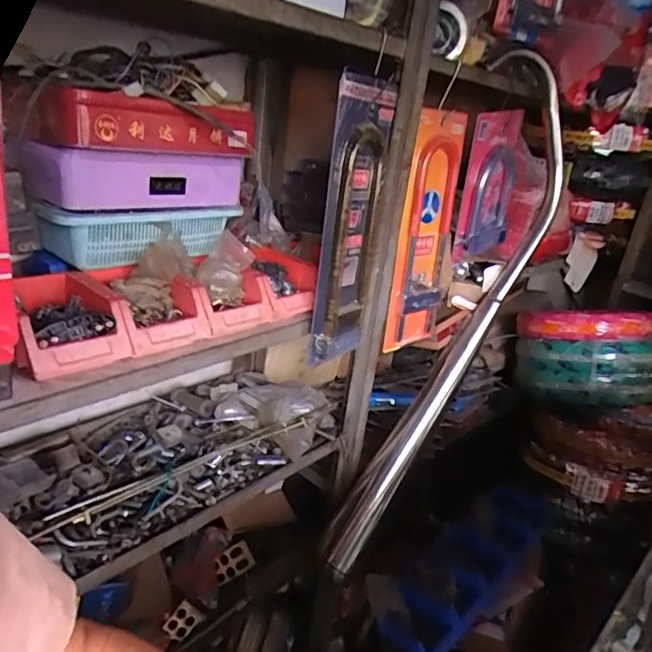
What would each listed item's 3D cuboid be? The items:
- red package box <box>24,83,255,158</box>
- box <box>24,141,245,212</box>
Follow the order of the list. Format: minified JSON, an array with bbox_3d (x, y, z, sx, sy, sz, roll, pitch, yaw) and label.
[{"bbox_3d":[-0.227,-0.260,0.723,0.261,0.061,0.133,-12,28,-43],"label":"red package box"},{"bbox_3d":[-0.238,-0.195,0.751,0.282,0.073,0.114,-12,28,-43],"label":"box"}]

